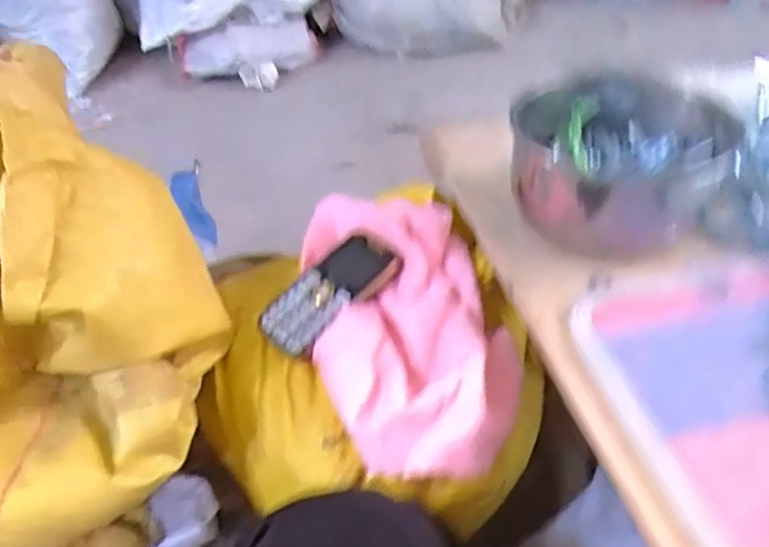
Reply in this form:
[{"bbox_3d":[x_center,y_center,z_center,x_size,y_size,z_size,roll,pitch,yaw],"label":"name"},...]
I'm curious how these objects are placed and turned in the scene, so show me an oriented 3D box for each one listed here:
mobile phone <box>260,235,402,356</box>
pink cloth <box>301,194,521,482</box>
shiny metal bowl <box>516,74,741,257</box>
[{"bbox_3d":[-0.046,0.016,0.536,0.057,0.018,0.119,31,58,29],"label":"mobile phone"},{"bbox_3d":[0.019,0.030,0.519,0.154,0.079,0.258,-10,44,-8],"label":"pink cloth"},{"bbox_3d":[0.184,-0.091,0.519,0.162,0.089,0.147,18,46,21],"label":"shiny metal bowl"}]

